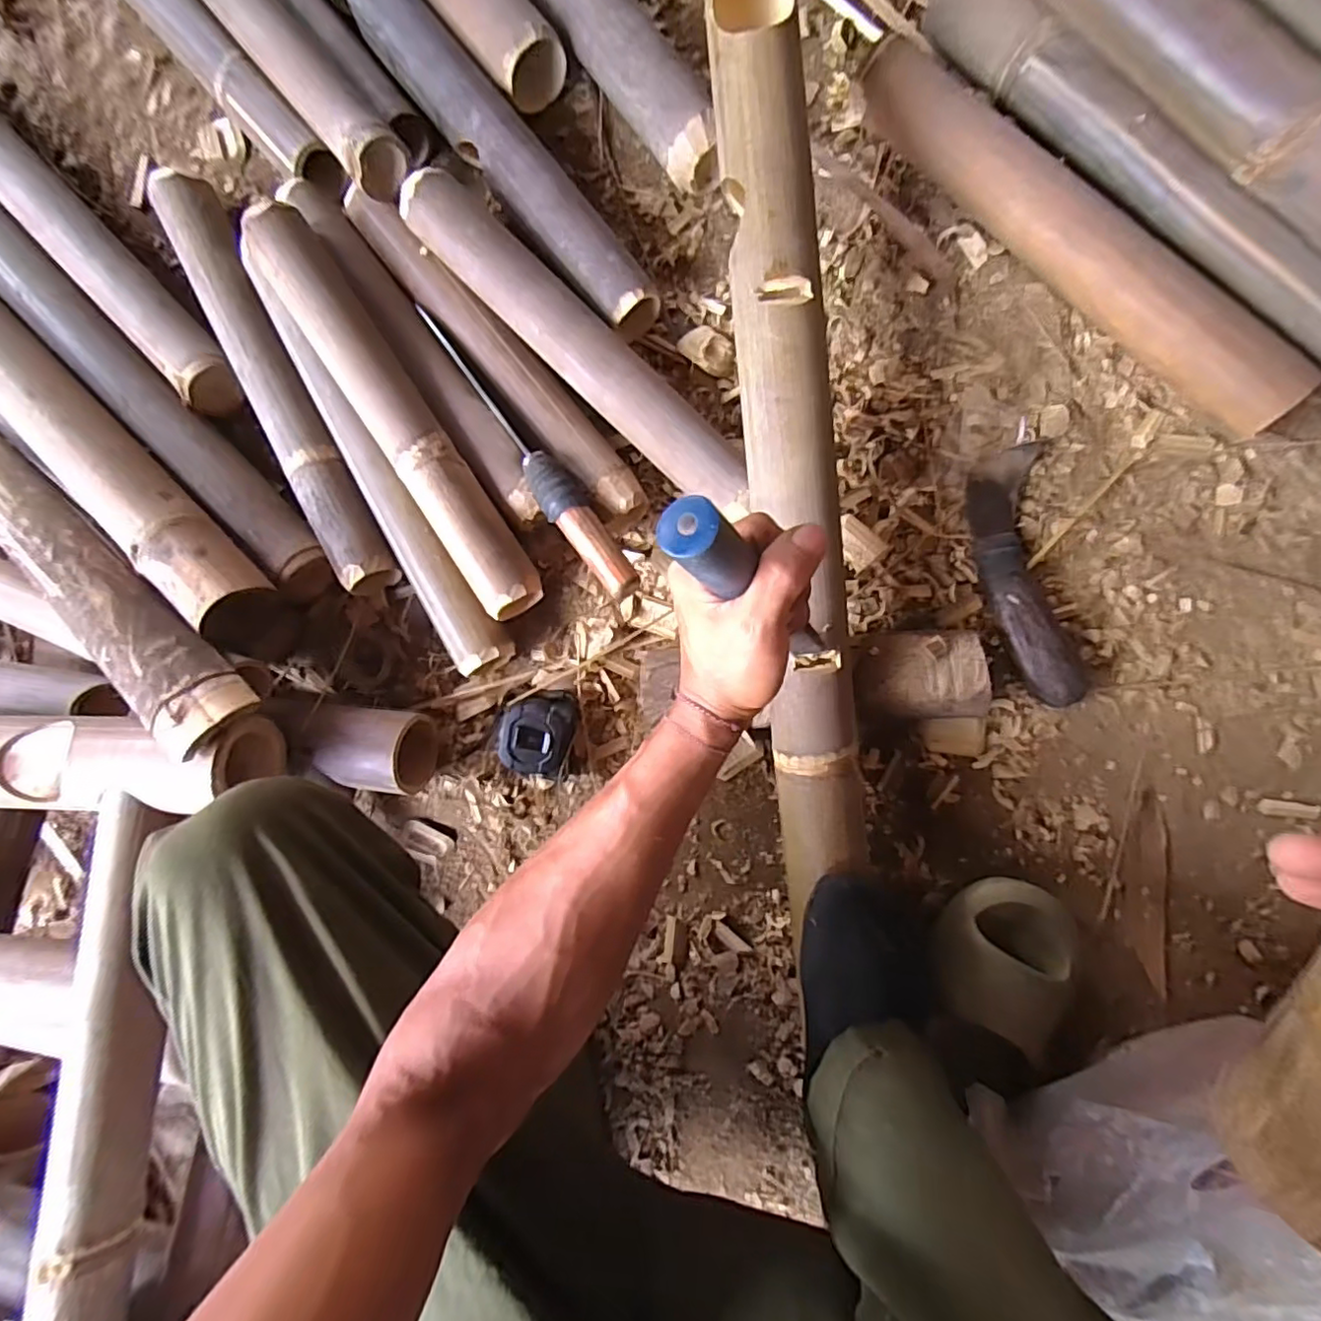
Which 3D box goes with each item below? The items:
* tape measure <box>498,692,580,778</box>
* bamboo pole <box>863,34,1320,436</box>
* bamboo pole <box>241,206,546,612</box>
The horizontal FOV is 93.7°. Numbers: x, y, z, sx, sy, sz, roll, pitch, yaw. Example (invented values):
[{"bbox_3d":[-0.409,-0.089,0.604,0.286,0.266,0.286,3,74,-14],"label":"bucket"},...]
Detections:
[{"bbox_3d":[-0.108,0.065,0.560,0.060,0.037,0.074,10,91,9],"label":"tape measure"},{"bbox_3d":[0.321,-0.336,0.488,0.067,0.064,0.412,-43,83,6],"label":"bamboo pole"},{"bbox_3d":[-0.231,-0.215,0.527,0.057,0.046,0.401,-33,84,7],"label":"bamboo pole"}]

